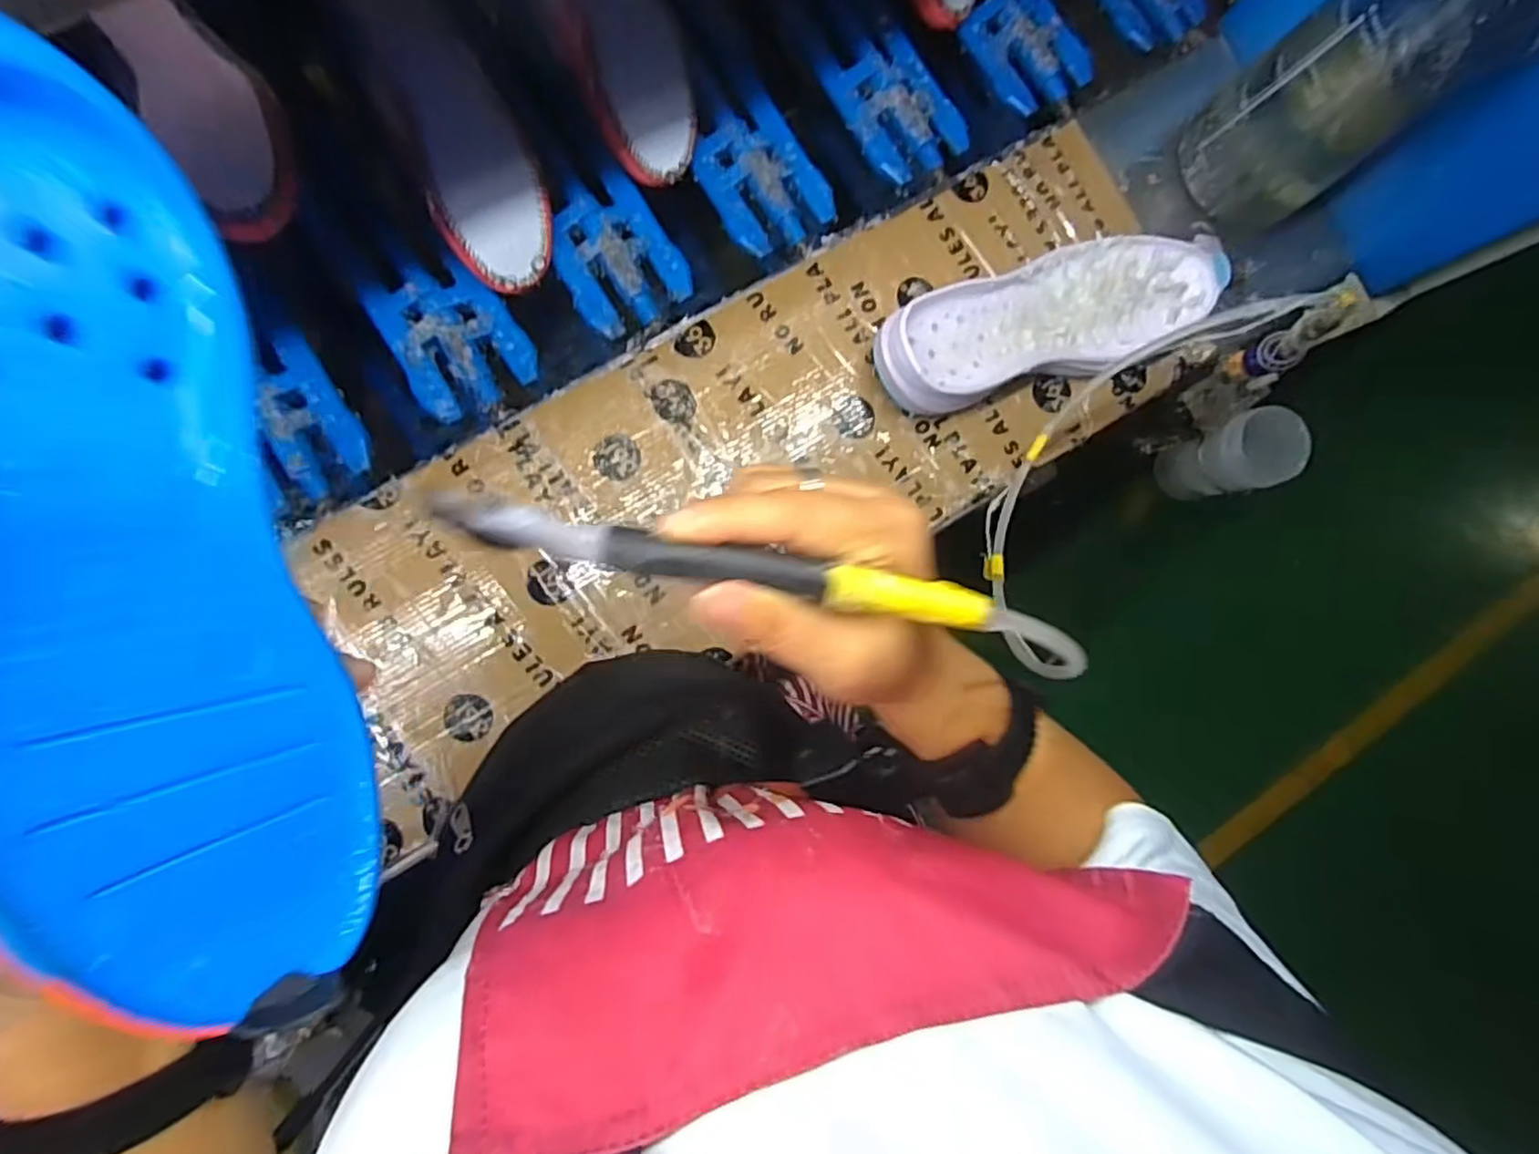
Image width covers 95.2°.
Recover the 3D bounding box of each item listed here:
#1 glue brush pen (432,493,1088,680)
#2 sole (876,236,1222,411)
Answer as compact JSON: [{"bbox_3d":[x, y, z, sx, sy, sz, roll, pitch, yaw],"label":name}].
[{"bbox_3d":[0.004,0.002,0.214,0.198,0.012,0.018,12,88,-6],"label":"glue brush pen"},{"bbox_3d":[0.217,-0.200,0.541,0.292,0.049,0.098,-22,91,-6],"label":"sole"}]

